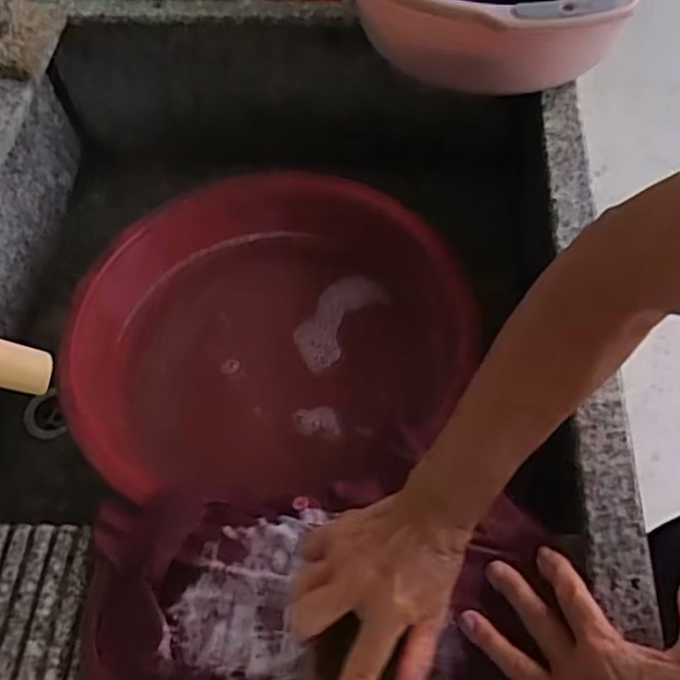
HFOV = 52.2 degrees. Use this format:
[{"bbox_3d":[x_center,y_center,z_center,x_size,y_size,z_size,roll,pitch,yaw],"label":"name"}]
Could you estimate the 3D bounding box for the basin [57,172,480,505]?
[{"bbox_3d":[-0.082,0.001,0.669,0.393,0.102,0.325,10,59,7],"label":"basin"}]

